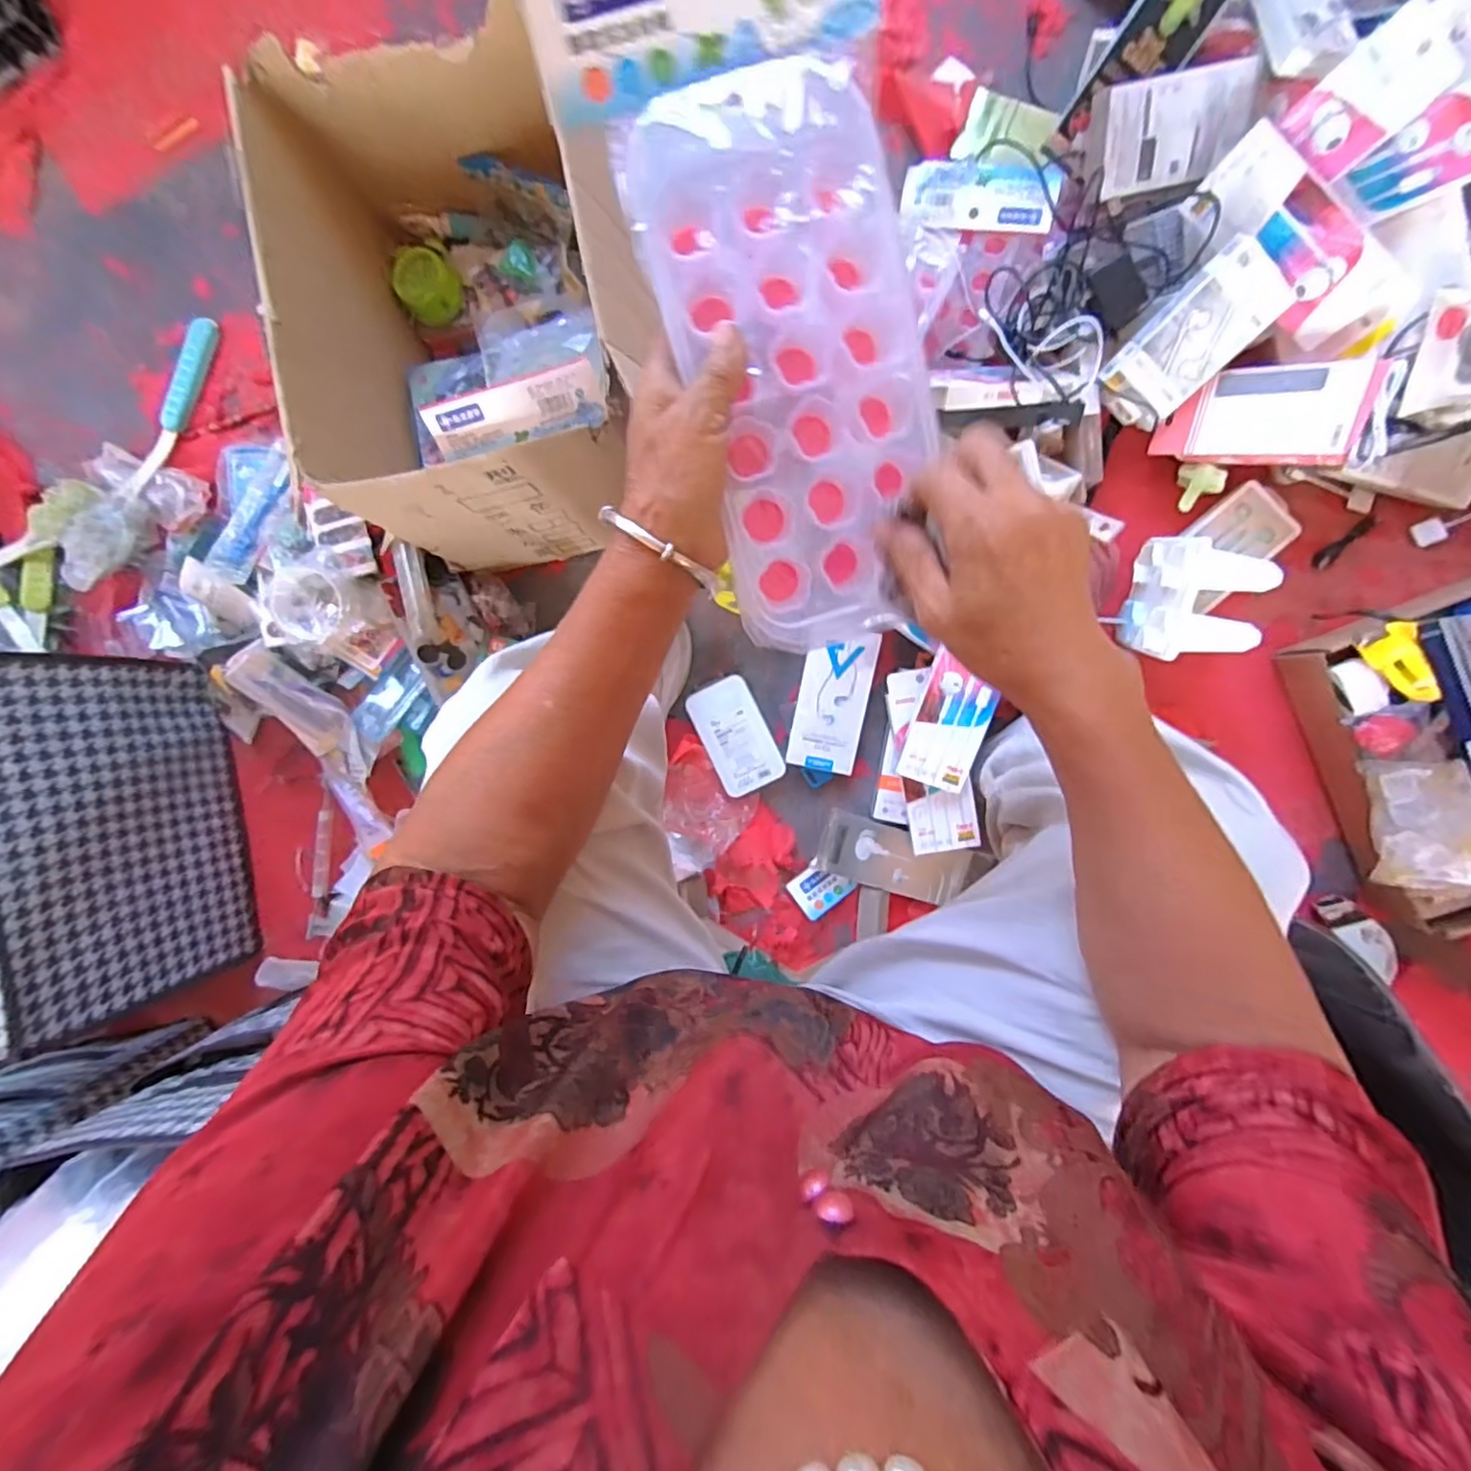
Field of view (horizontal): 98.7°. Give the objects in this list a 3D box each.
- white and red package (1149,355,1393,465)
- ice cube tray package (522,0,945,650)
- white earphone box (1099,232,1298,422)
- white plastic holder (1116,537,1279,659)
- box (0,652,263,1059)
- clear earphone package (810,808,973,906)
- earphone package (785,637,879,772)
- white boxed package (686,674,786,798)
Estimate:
[{"bbox_3d":[0.522,-0.319,0.629,0.164,0.019,0.087,23,118,40],"label":"white and red package"},{"bbox_3d":[0.020,-0.196,0.301,0.136,0.039,0.304,-13,104,7],"label":"ice cube tray package"},{"bbox_3d":[0.450,-0.390,0.615,0.080,0.019,0.144,33,126,-16],"label":"white earphone box"},{"bbox_3d":[0.482,-0.138,0.663,0.094,0.117,0.121,9,95,6],"label":"white plastic holder"},{"bbox_3d":[-0.786,0.117,0.747,0.177,0.266,0.394,-6,93,7],"label":"box"},{"bbox_3d":[0.187,0.149,0.759,0.170,0.027,0.077,17,95,5],"label":"clear earphone package"},{"bbox_3d":[0.117,-0.040,0.754,0.081,0.024,0.163,12,95,6],"label":"earphone package"},{"bbox_3d":[0.001,0.000,0.774,0.078,0.018,0.136,-26,90,8],"label":"white boxed package"}]

